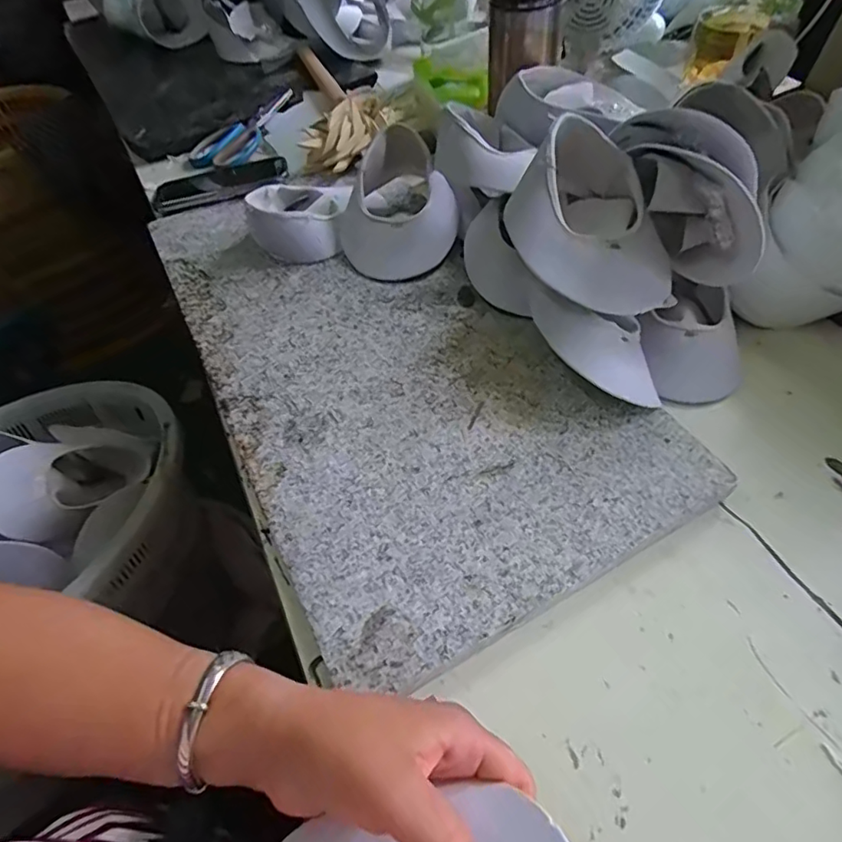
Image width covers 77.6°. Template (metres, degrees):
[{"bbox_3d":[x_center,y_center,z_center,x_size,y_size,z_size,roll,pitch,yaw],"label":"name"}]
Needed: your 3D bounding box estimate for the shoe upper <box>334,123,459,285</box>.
[{"bbox_3d":[-0.028,-0.230,0.545,0.118,0.076,0.162,-9,53,-2],"label":"shoe upper"}]

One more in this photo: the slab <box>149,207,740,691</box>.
[{"bbox_3d":[-0.045,-0.074,0.478,0.284,0.029,0.538,-25,57,-16],"label":"slab"}]

